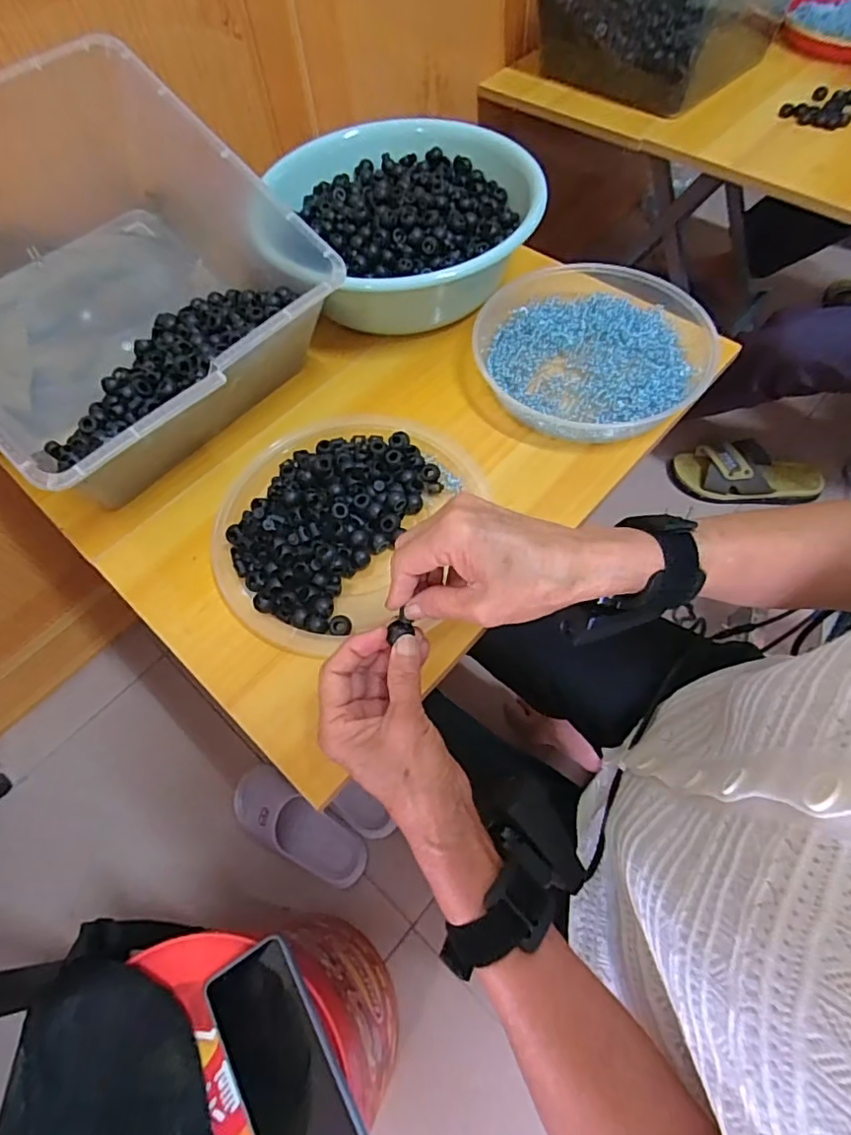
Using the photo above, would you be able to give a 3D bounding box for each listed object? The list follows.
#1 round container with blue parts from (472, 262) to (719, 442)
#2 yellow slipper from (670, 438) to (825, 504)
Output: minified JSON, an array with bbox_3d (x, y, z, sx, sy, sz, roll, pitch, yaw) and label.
[{"bbox_3d":[0.165,-0.221,0.566,0.224,0.042,0.229,-1,61,2],"label":"round container with blue parts"},{"bbox_3d":[0.611,-0.180,1.077,0.267,0.062,0.115,7,62,7],"label":"yellow slipper"}]

